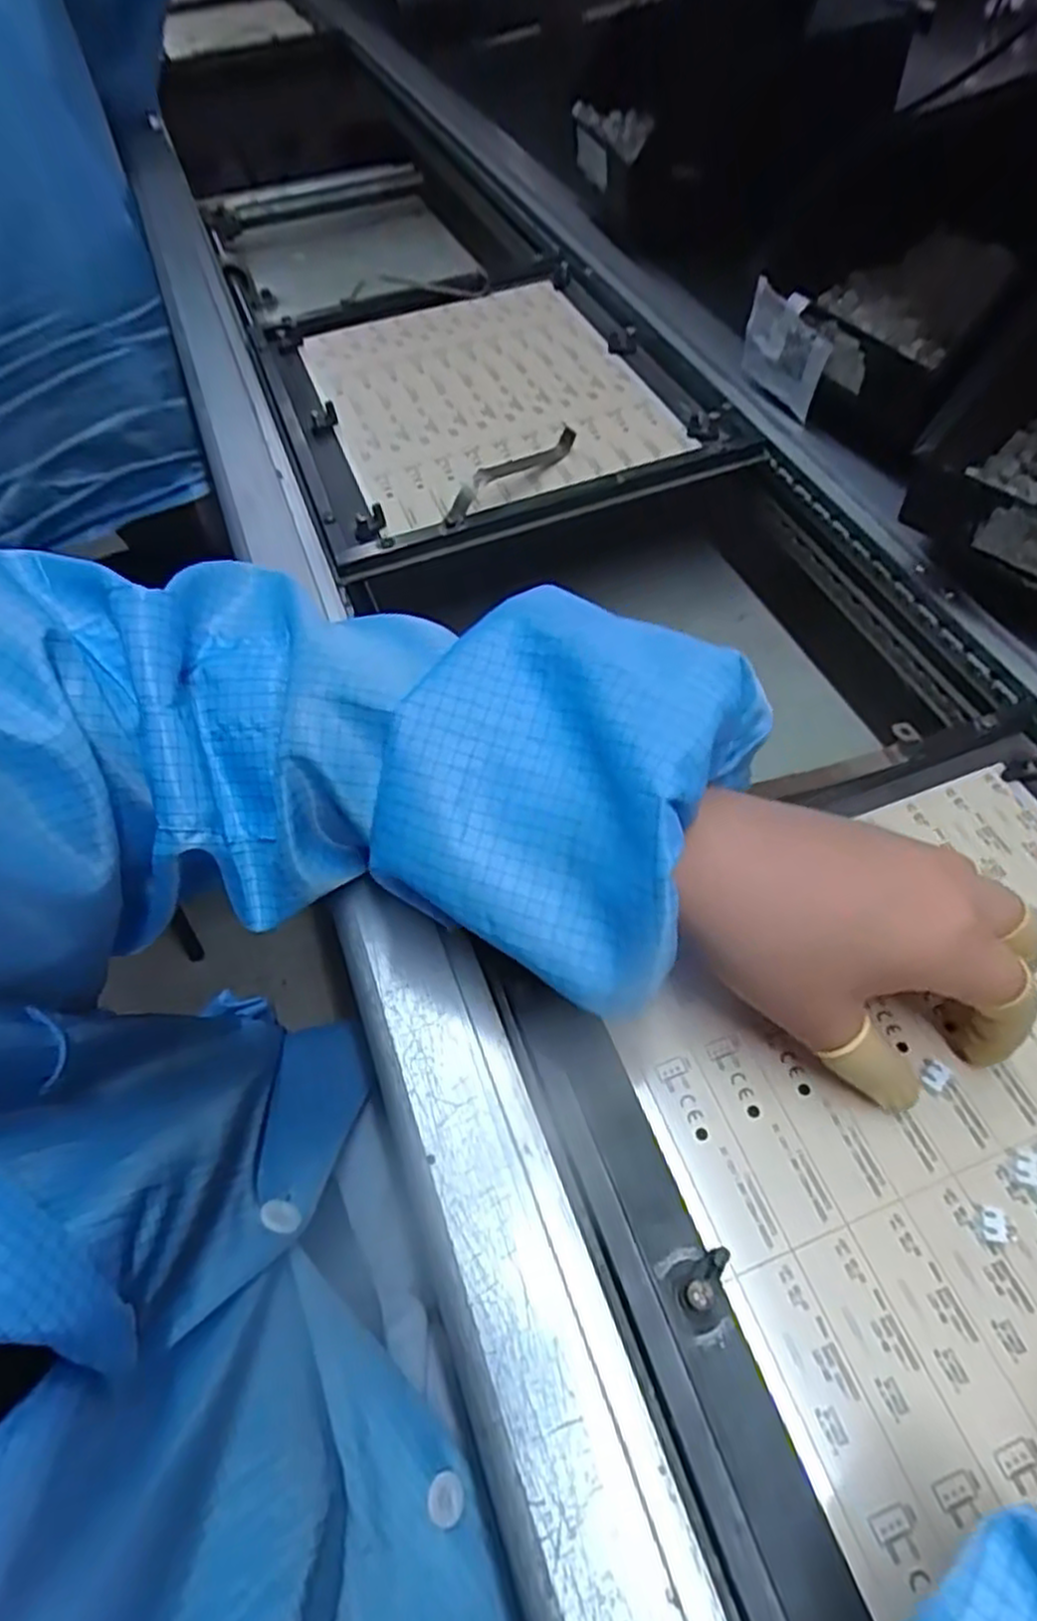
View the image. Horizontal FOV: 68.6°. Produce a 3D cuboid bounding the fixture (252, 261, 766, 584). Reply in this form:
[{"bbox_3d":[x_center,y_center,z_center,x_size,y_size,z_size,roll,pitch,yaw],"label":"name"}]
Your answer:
[{"bbox_3d":[-0.035,-0.306,0.547,0.266,0.028,0.328,-20,56,-6],"label":"fixture"}]

